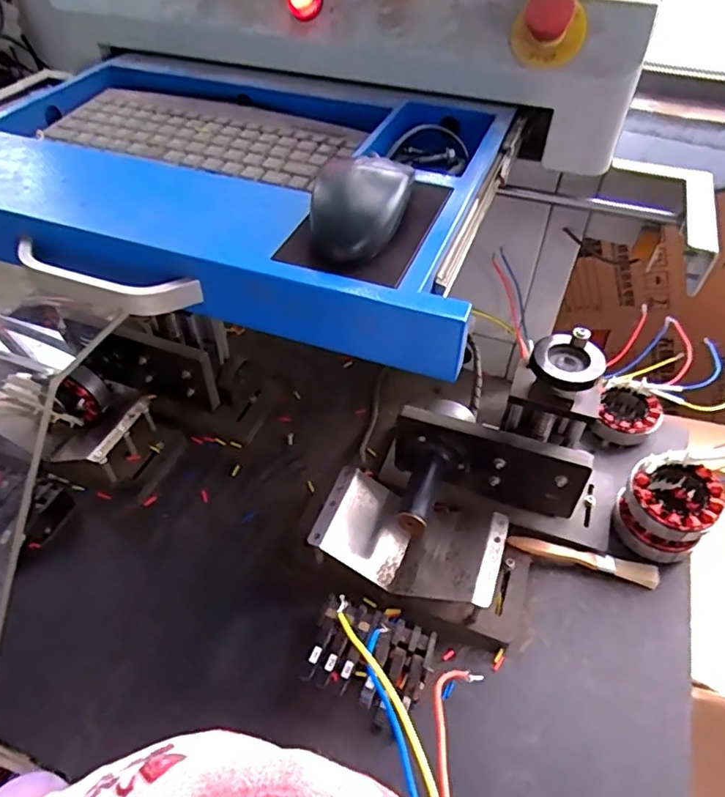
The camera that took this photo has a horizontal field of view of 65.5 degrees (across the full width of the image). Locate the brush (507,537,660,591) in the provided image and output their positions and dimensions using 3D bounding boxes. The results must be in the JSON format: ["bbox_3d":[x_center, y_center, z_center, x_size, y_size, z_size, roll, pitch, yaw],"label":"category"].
[{"bbox_3d":[0.231,0.168,0.593,0.155,0.008,0.021,15,65,4],"label":"brush"}]

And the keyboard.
[{"bbox_3d":[-0.144,-0.242,0.505,0.274,0.019,0.124,20,51,18],"label":"keyboard"}]

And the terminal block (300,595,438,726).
[{"bbox_3d":[0.006,0.242,0.519,0.108,0.039,0.085,16,49,15],"label":"terminal block"}]

